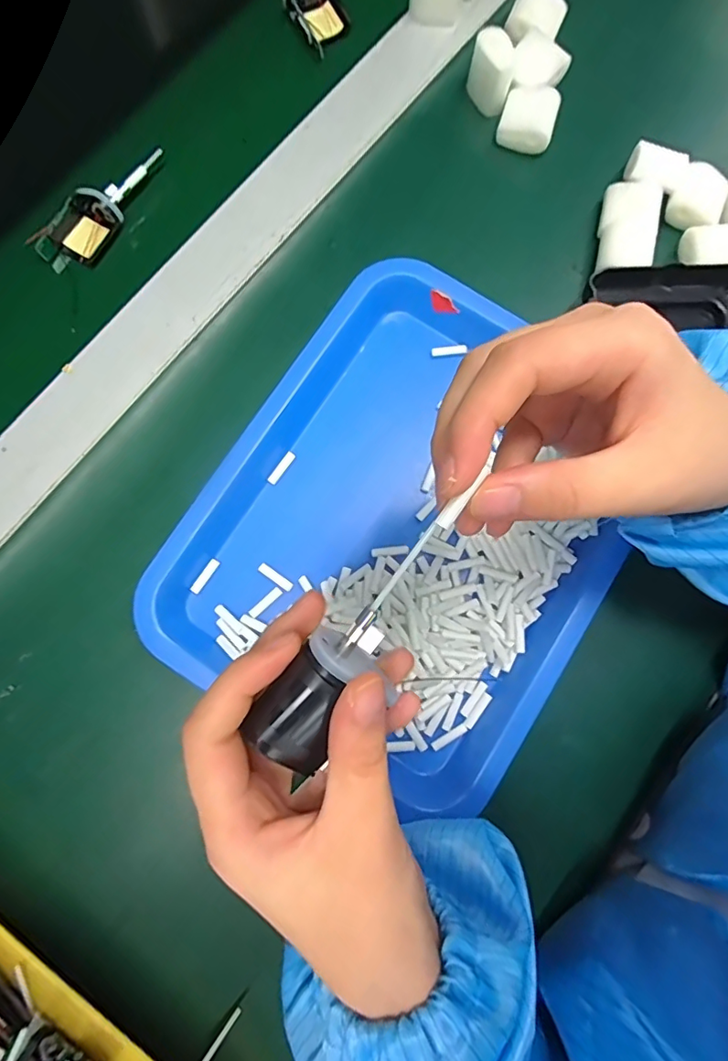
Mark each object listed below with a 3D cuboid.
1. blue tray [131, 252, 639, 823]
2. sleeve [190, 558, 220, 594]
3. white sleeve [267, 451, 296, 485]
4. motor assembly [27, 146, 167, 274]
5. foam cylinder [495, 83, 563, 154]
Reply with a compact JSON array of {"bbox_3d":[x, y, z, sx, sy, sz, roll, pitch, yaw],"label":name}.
[{"bbox_3d":[0.033,-0.004,0.307,0.239,0.029,0.272,34,82,2],"label":"blue tray"},{"bbox_3d":[-0.096,0.027,0.311,0.006,0.004,0.023,33,82,2],"label":"sleeve"},{"bbox_3d":[-0.052,-0.040,0.323,0.006,0.004,0.023,35,82,3],"label":"white sleeve"},{"bbox_3d":[-0.177,-0.220,0.349,0.034,0.022,0.103,40,82,3],"label":"motor assembly"},{"bbox_3d":[0.114,-0.285,0.359,0.037,0.026,0.034,21,81,1],"label":"foam cylinder"}]

